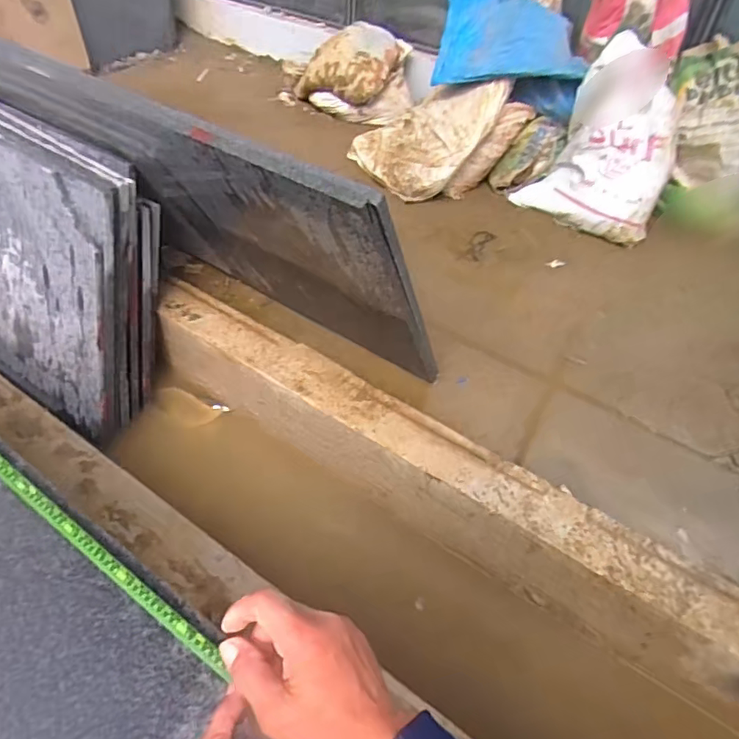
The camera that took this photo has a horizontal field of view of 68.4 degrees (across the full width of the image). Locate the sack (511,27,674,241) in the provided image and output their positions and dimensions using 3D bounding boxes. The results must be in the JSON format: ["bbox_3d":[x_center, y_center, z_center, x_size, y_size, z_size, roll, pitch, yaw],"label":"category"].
[{"bbox_3d":[0.643,-0.609,1.466,0.376,0.433,0.183,31,50,23],"label":"sack"}]

